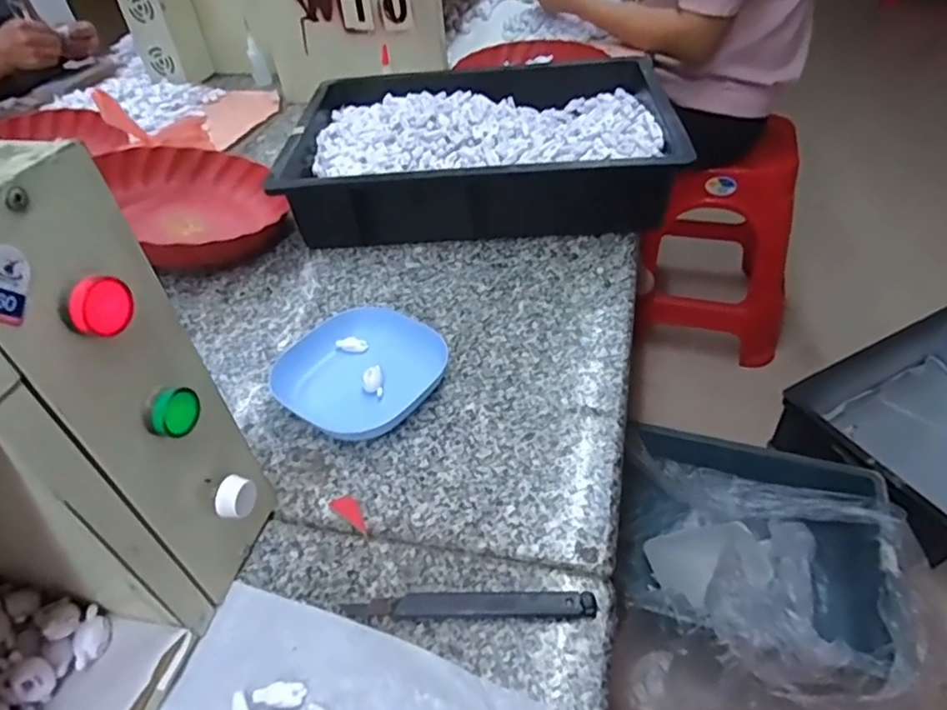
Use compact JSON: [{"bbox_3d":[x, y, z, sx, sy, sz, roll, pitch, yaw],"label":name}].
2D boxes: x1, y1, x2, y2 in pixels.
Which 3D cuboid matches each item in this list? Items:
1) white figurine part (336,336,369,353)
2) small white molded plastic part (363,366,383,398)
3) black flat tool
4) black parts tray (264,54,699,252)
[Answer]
[{"bbox_3d":[-0.113,-0.010,0.572,0.029,0.009,0.012,0,43,7],"label":"white figurine part"},{"bbox_3d":[-0.087,0.022,0.532,0.016,0.011,0.027,-7,43,-1],"label":"small white molded plastic part"},{"bbox_3d":[-0.003,0.155,0.384,0.155,0.014,0.015,-2,43,4],"label":"black flat tool"},{"bbox_3d":[0.006,-0.264,0.762,0.441,0.090,0.324,-3,43,3],"label":"black parts tray"}]

